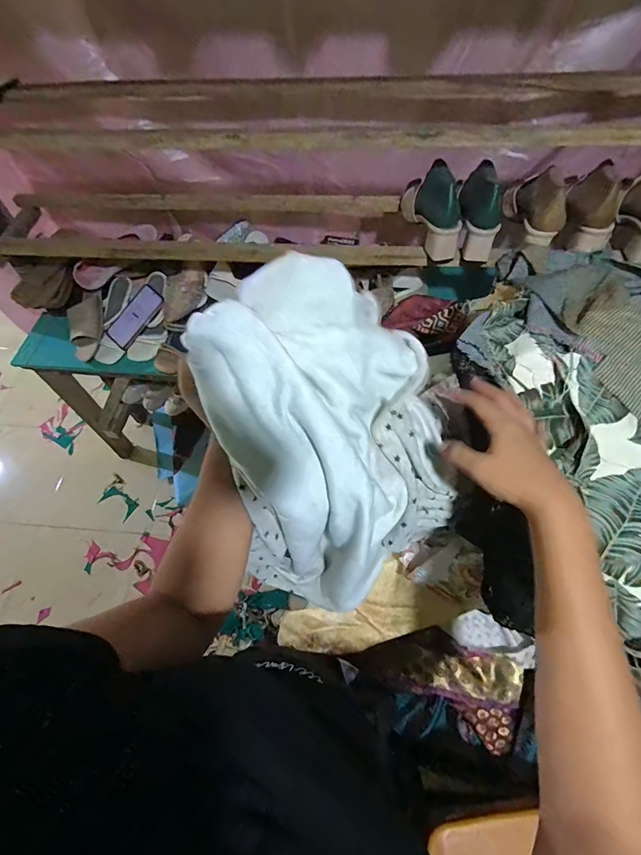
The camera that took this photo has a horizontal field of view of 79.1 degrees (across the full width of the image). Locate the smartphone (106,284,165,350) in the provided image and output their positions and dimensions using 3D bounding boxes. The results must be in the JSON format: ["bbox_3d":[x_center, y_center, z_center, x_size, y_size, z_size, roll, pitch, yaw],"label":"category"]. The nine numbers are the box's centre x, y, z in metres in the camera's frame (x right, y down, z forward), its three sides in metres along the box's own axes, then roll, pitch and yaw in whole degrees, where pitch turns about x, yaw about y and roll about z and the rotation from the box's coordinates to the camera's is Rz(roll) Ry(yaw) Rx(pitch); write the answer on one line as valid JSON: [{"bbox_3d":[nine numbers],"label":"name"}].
[{"bbox_3d":[-0.472,-0.283,0.988,0.075,0.014,0.164,42,92,3],"label":"smartphone"}]

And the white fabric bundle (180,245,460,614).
[{"bbox_3d":[0.027,0.046,0.404,0.238,0.450,0.127,-34,49,-15],"label":"white fabric bundle"}]

